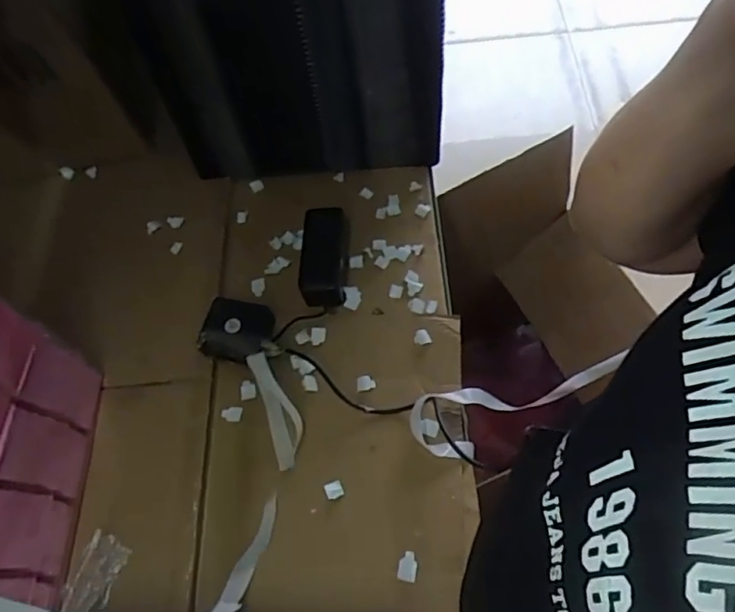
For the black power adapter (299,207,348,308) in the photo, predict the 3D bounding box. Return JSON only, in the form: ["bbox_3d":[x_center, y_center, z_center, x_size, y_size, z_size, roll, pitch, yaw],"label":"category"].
[{"bbox_3d":[-0.059,-0.066,0.770,0.058,0.047,0.133,2,75,4],"label":"black power adapter"}]

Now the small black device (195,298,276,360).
[{"bbox_3d":[-0.164,0.034,0.722,0.085,0.043,0.071,11,62,9],"label":"small black device"}]

